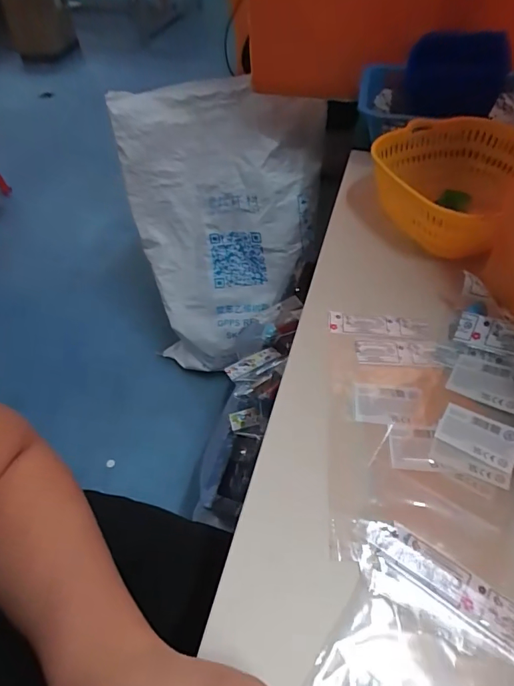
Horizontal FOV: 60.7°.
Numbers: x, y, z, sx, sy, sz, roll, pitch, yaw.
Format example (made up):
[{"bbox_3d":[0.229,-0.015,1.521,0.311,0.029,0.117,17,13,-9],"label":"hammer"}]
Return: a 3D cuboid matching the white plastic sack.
[{"bbox_3d":[-0.089,-0.228,1.071,0.444,0.681,0.130,6,28,15],"label":"white plastic sack"}]

